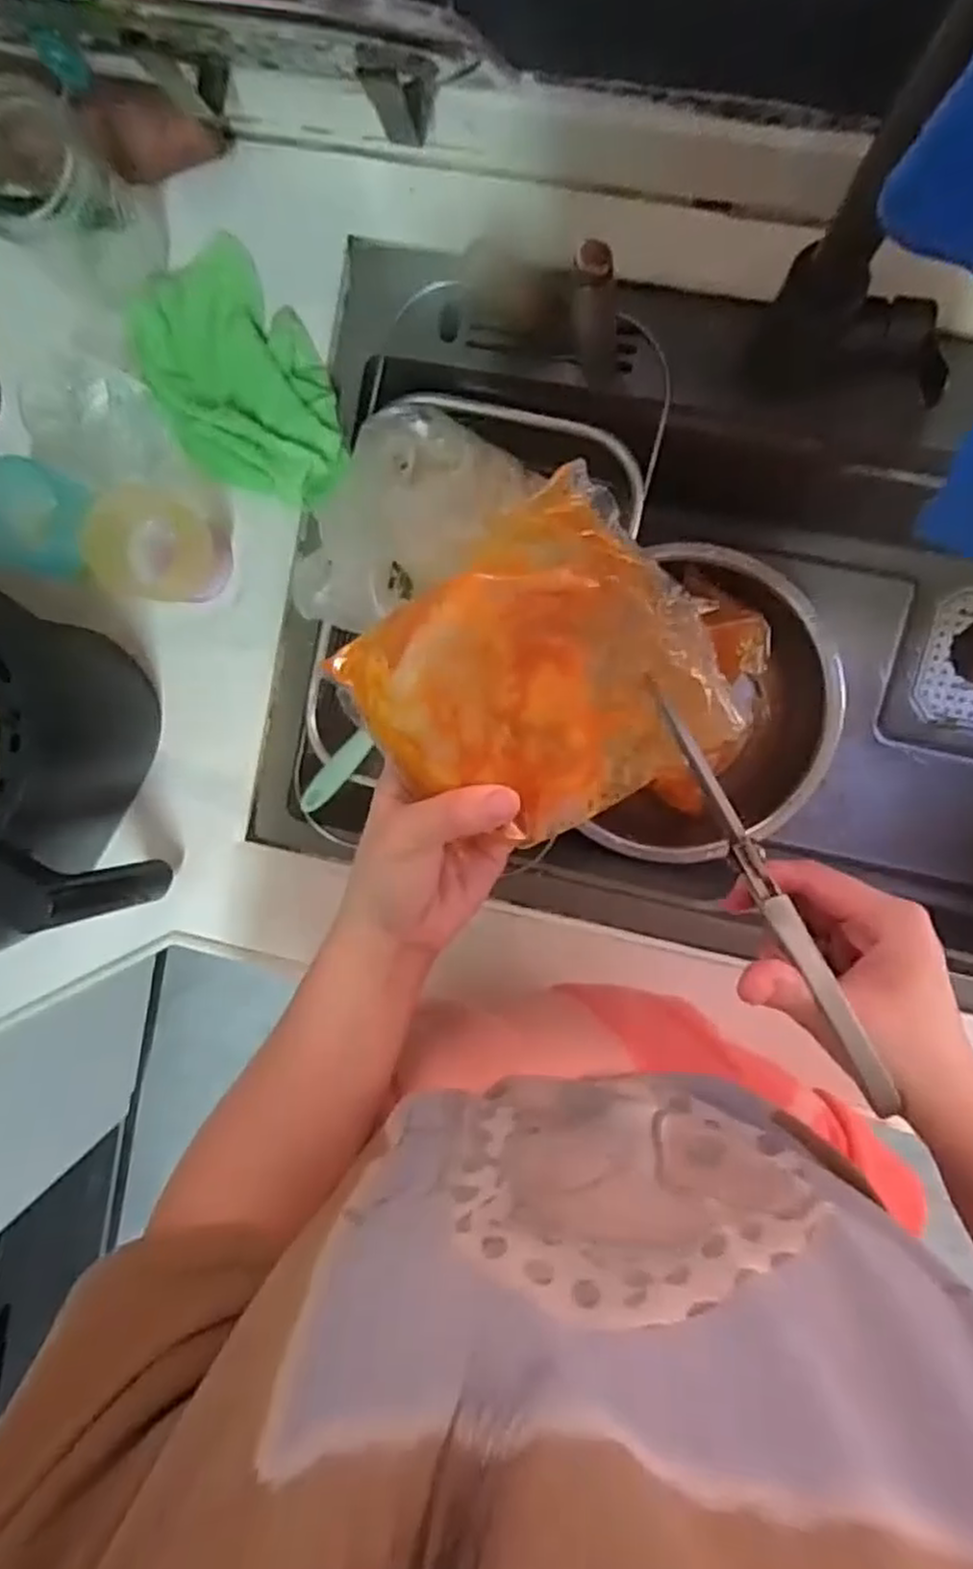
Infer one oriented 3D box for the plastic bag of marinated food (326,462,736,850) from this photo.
[{"bbox_3d":[0.019,-0.042,0.334,0.148,0.022,0.125,-33,103,21],"label":"plastic bag of marinated food"}]

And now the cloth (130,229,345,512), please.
[{"bbox_3d":[-0.176,-0.285,0.540,0.112,0.020,0.187,-26,93,9],"label":"cloth"}]

